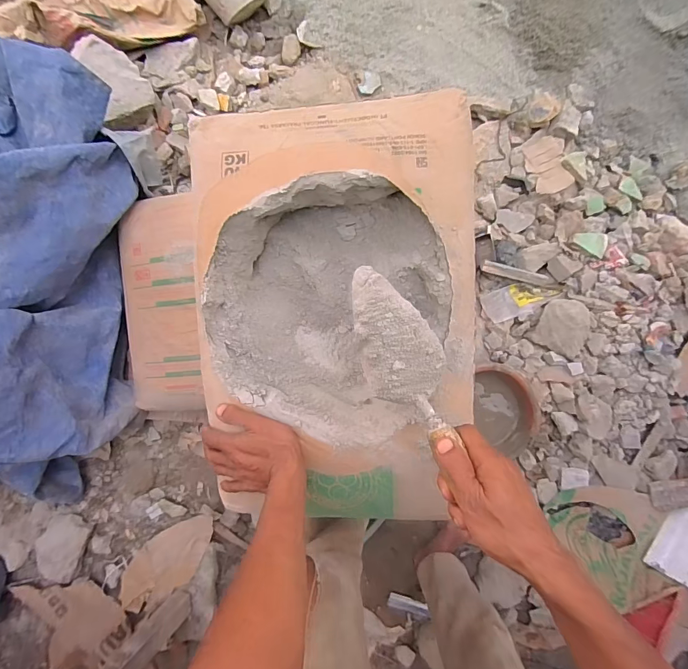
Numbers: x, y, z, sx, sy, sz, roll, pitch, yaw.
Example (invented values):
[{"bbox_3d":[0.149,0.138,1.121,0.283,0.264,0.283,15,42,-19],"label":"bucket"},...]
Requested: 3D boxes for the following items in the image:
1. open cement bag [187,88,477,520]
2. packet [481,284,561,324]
[{"bbox_3d":[-0.010,-0.022,0.521,0.362,0.124,0.535,-3,91,3],"label":"open cement bag"},{"bbox_3d":[0.527,-0.102,1.129,0.224,0.032,0.104,-17,90,3],"label":"packet"}]

